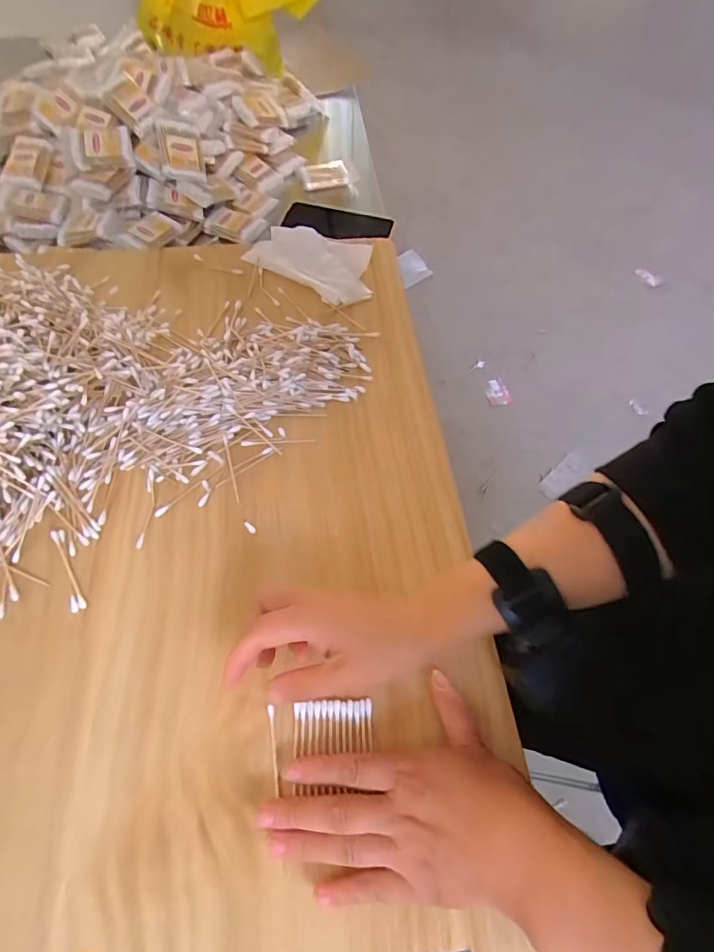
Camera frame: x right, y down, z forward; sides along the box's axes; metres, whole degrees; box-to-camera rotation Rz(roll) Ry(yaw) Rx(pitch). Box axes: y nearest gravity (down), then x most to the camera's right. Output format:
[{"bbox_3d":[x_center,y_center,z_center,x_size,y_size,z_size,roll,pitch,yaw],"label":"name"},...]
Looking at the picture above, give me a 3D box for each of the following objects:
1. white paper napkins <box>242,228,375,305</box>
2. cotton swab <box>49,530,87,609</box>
[{"bbox_3d":[-0.051,-0.267,0.549,0.167,0.011,0.098,33,64,16],"label":"white paper napkins"},{"bbox_3d":[-0.226,0.072,0.354,0.006,0.006,0.072,-31,65,-18],"label":"cotton swab"}]

